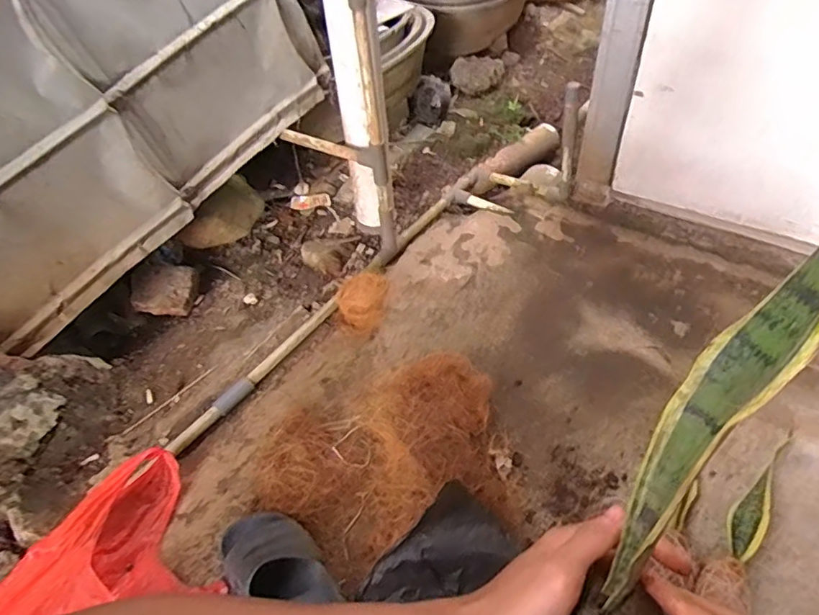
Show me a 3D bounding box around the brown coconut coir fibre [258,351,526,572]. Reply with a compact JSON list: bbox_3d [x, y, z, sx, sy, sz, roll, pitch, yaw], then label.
[{"bbox_3d":[-0.040,0.227,0.850,0.390,0.066,0.302,-14,49,-7],"label":"brown coconut coir fibre"}]

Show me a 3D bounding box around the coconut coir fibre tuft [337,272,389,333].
[{"bbox_3d":[-0.086,-0.003,1.049,0.097,0.098,0.084,-5,48,1],"label":"coconut coir fibre tuft"}]

